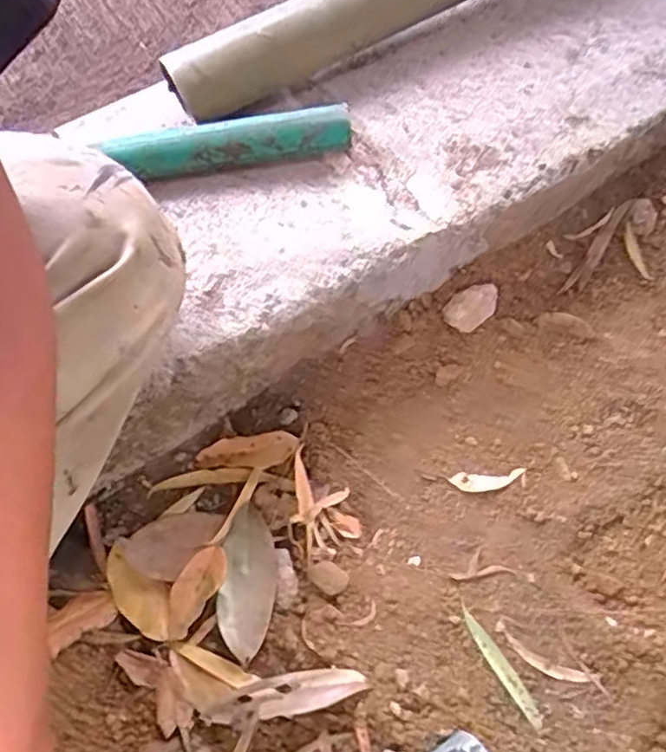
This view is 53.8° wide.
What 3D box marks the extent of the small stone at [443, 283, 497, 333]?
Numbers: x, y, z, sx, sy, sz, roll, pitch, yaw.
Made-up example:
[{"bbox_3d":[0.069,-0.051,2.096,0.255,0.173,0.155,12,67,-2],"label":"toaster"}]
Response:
[{"bbox_3d":[0.111,-0.055,0.530,0.050,0.032,0.027,-36,71,-17],"label":"small stone"}]

